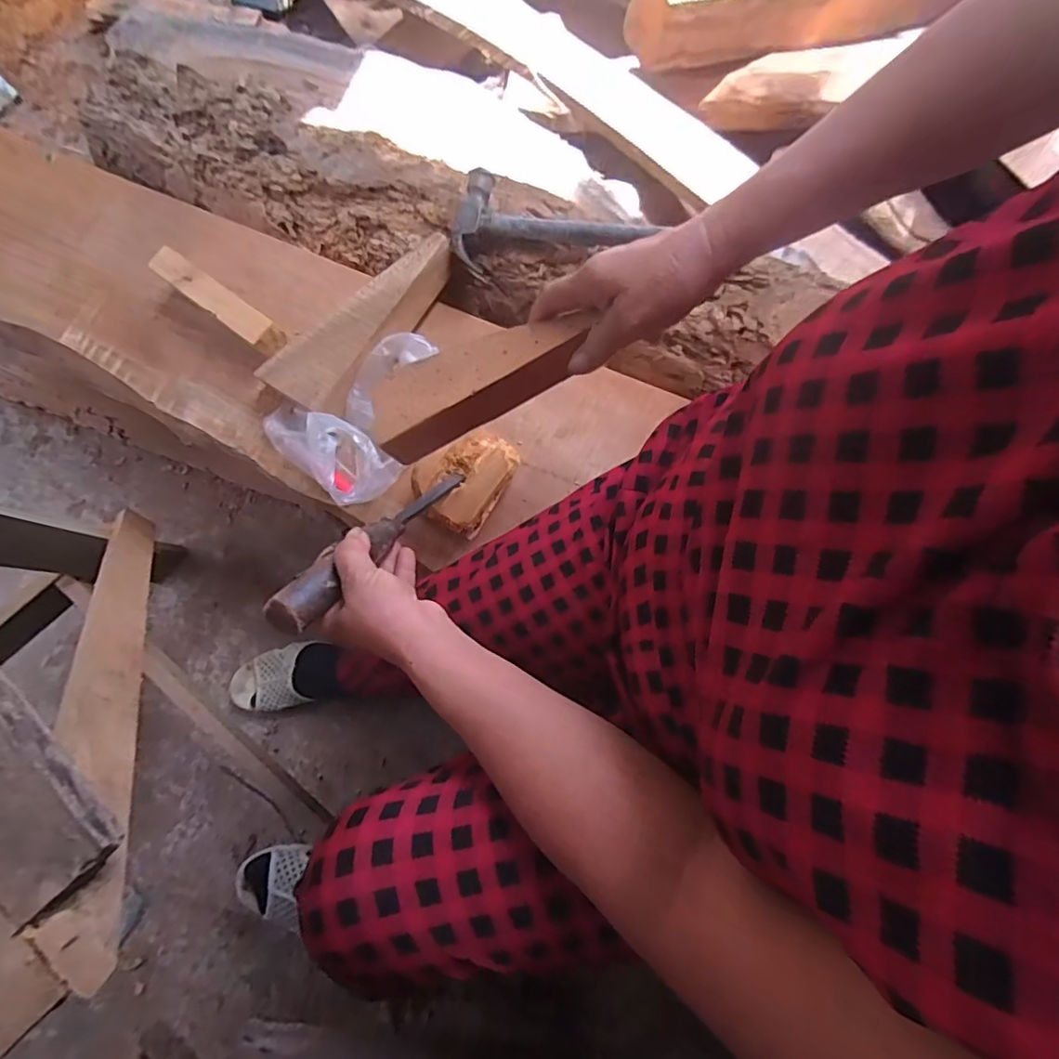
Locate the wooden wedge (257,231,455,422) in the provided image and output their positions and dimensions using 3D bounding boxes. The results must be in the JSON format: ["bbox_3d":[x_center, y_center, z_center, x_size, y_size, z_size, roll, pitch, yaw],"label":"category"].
[{"bbox_3d":[-0.189,-0.235,0.601,0.112,0.032,0.226,32,80,7],"label":"wooden wedge"}]

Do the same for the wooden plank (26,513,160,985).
[{"bbox_3d":[-0.396,0.094,0.530,0.019,0.052,0.688,-48,36,-9],"label":"wooden plank"}]

